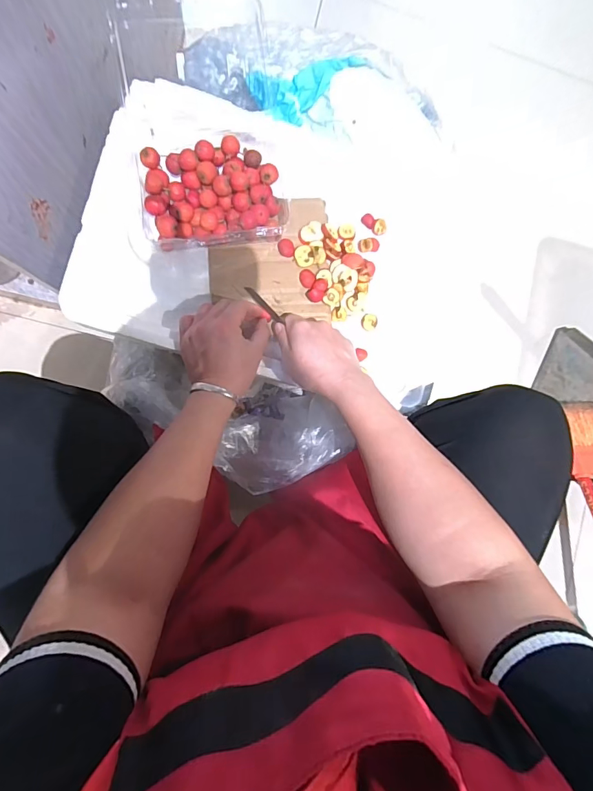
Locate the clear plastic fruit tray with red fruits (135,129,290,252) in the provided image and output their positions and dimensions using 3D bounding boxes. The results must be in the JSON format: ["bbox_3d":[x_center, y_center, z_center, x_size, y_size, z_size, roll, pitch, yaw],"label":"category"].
[{"bbox_3d":[-0.097,-0.253,0.495,0.164,0.043,0.142,-6,91,-7],"label":"clear plastic fruit tray with red fruits"}]

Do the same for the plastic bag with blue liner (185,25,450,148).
[{"bbox_3d":[0.030,-0.411,0.545,0.333,0.050,0.129,7,89,-7],"label":"plastic bag with blue liner"}]

